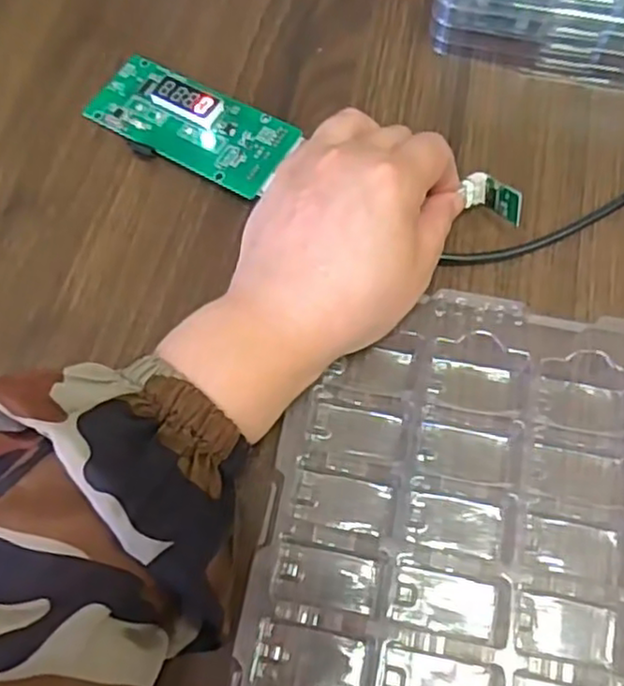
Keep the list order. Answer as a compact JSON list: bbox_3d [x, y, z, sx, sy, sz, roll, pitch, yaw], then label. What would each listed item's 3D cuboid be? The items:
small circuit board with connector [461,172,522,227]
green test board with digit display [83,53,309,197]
[{"bbox_3d":[0.083,-0.066,0.312,0.028,0.015,0.013,28,71,11],"label":"small circuit board with connector"},{"bbox_3d":[-0.062,-0.110,0.342,0.104,0.010,0.046,27,71,13],"label":"green test board with digit display"}]

